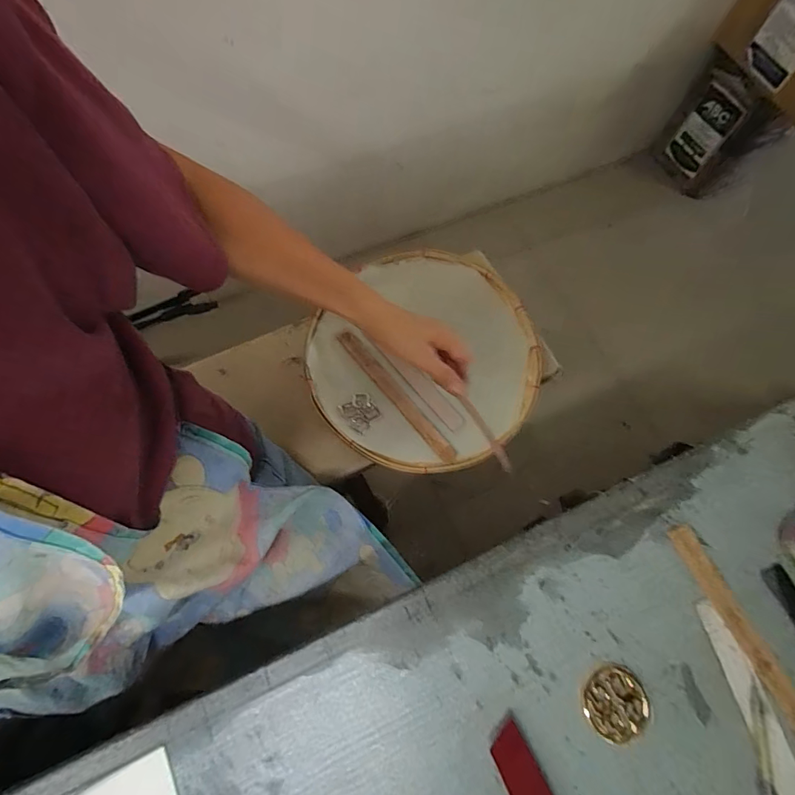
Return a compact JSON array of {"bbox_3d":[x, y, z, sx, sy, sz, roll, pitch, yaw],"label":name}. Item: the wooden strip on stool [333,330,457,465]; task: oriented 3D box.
[{"bbox_3d":[-0.003,-0.006,0.627,0.024,0.010,0.243,-38,75,-11],"label":"wooden strip on stool"}]

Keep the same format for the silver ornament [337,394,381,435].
[{"bbox_3d":[-0.052,0.021,0.620,0.046,0.007,0.053,-32,73,-14],"label":"silver ornament"}]

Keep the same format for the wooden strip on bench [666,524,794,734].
[{"bbox_3d":[0.272,0.193,0.325,0.023,0.007,0.205,-23,71,-11],"label":"wooden strip on bench"}]

